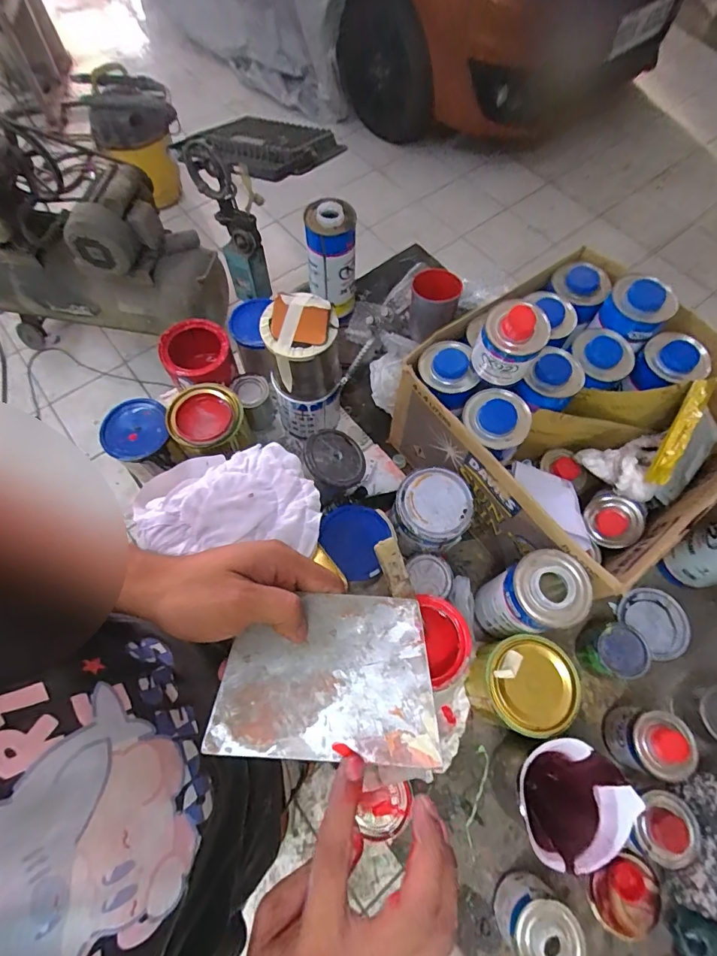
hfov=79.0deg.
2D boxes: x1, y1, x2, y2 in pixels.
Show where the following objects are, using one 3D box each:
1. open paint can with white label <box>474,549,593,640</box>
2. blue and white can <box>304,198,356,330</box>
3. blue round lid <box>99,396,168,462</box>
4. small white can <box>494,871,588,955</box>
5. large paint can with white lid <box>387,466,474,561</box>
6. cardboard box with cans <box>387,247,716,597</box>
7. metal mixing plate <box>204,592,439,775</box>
[{"bbox_3d":[0.204,0.149,0.540,0.080,0.170,0.078,0,67,-1],"label":"open paint can with white label"},{"bbox_3d":[-0.046,-0.375,0.780,0.079,0.196,0.079,0,67,-1],"label":"blue and white can"},{"bbox_3d":[-0.326,-0.071,0.633,0.095,0.021,0.097,0,67,-1],"label":"blue round lid"},{"bbox_3d":[0.195,0.488,0.472,0.071,0.077,0.071,-35,72,-15],"label":"small white can"},{"bbox_3d":[0.099,0.053,0.618,0.097,0.104,0.103,0,67,-1],"label":"large paint can with white lid"},{"bbox_3d":[0.288,-0.078,0.614,0.430,0.272,0.373,-35,72,-15],"label":"cardboard box with cans"},{"bbox_3d":[-0.019,0.126,0.278,0.136,0.006,0.096,4,76,1],"label":"metal mixing plate"}]

